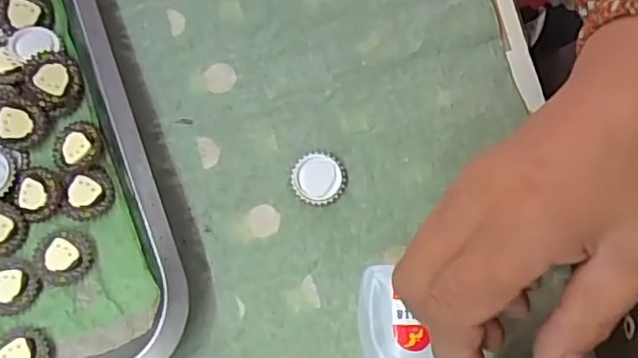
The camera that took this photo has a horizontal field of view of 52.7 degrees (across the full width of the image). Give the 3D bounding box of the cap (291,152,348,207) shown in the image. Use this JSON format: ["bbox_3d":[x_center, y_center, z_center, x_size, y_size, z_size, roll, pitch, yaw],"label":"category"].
[{"bbox_3d":[0.000,0.000,0.344,0.029,0.007,0.028,0,76,0],"label":"cap"}]

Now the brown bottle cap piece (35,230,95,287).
[{"bbox_3d":[-0.130,0.039,0.327,0.029,0.005,0.027,9,76,2],"label":"brown bottle cap piece"}]

